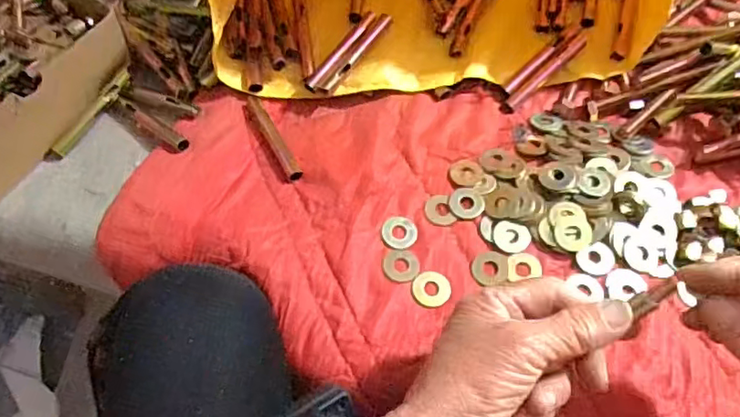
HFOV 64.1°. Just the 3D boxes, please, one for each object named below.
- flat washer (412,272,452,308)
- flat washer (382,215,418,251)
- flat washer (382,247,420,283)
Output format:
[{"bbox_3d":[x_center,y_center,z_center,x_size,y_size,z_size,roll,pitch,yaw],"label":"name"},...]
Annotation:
[{"bbox_3d":[0.041,0.053,0.390,0.025,0.004,0.025,0,57,0],"label":"flat washer"},{"bbox_3d":[0.021,0.016,0.408,0.024,0.004,0.026,0,57,0],"label":"flat washer"},{"bbox_3d":[0.021,0.037,0.396,0.025,0.004,0.024,0,57,0],"label":"flat washer"}]

